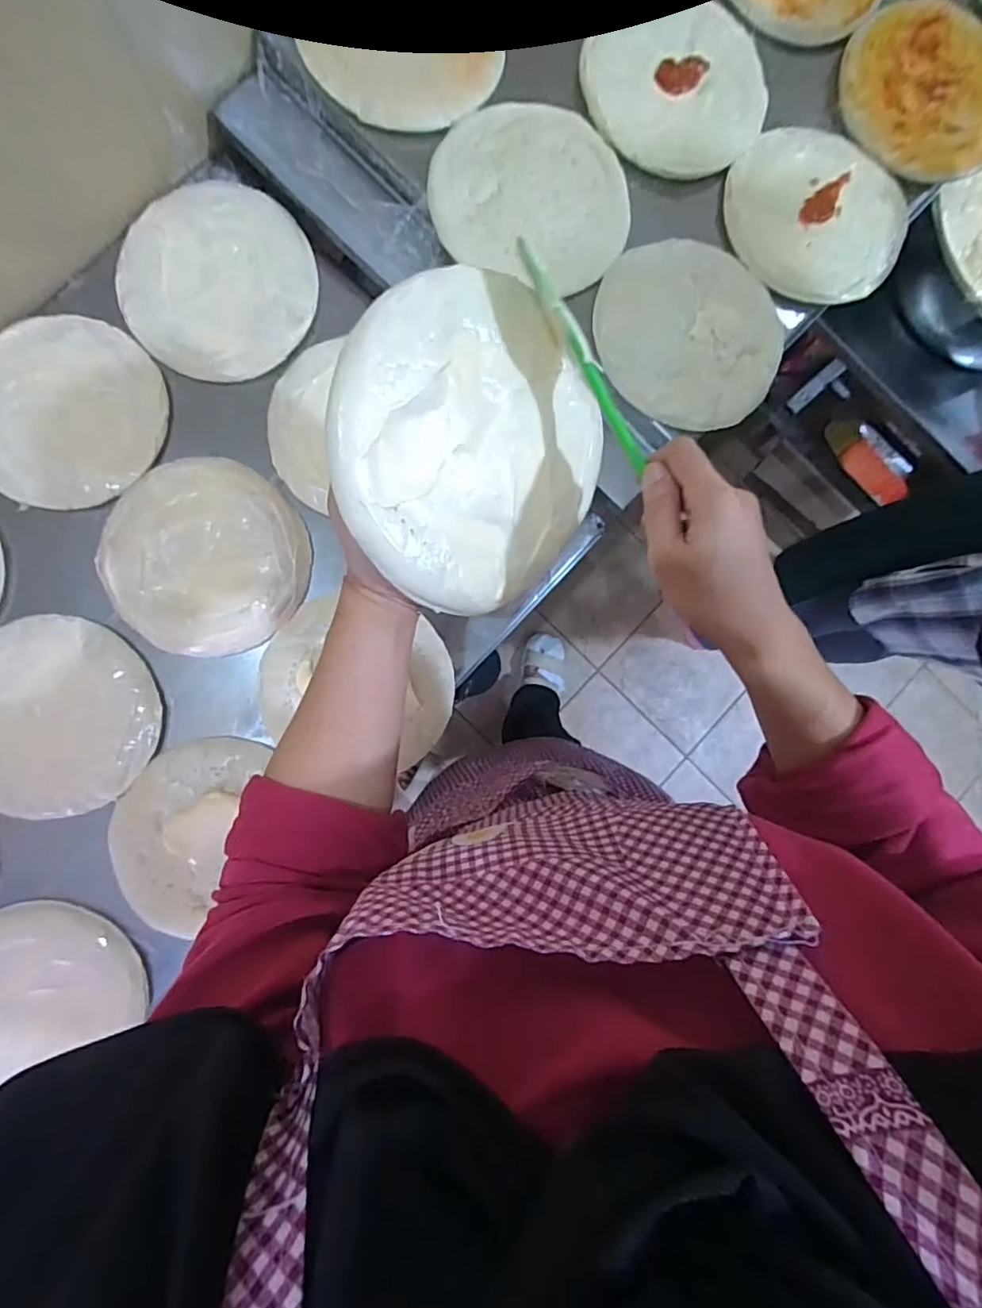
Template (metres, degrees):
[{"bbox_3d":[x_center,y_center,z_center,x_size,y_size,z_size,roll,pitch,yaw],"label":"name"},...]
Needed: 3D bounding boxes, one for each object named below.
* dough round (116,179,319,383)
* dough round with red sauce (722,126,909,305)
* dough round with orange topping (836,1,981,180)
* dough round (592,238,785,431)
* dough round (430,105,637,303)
[{"bbox_3d":[-0.291,-0.402,0.619,0.195,0.011,0.210,0,86,-7],"label":"dough round"},{"bbox_3d":[0.352,-0.480,0.622,0.195,0.014,0.176,22,84,-5],"label":"dough round with red sauce"},{"bbox_3d":[0.497,-0.636,0.650,0.202,0.027,0.186,0,86,-7],"label":"dough round with orange topping"},{"bbox_3d":[0.202,-0.327,0.591,0.194,0.010,0.185,0,86,-7],"label":"dough round"},{"bbox_3d":[0.044,-0.465,0.578,0.196,0.009,0.176,23,84,-5],"label":"dough round"}]

